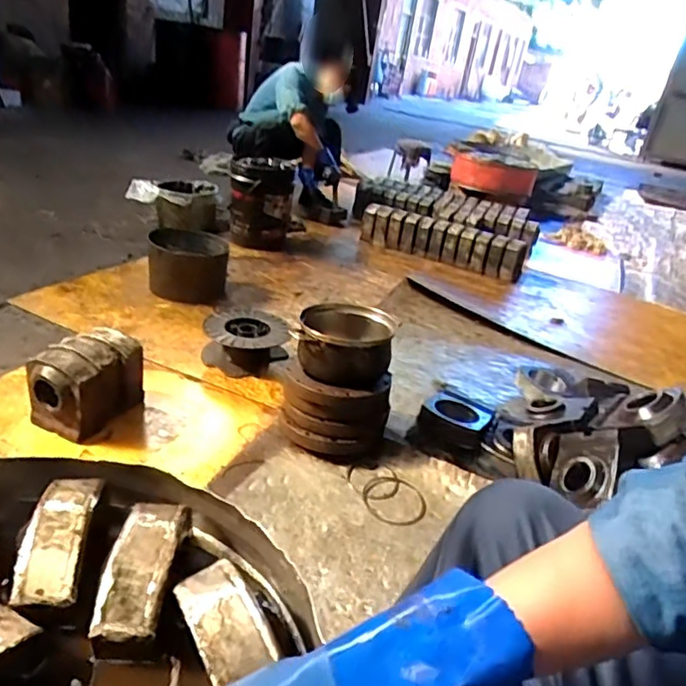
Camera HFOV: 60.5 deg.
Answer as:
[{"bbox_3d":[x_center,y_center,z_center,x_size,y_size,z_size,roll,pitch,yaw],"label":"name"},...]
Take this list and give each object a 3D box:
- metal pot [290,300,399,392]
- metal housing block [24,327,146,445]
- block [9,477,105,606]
[{"bbox_3d":[0.001,0.010,1.374,0.215,0.137,0.215,9,31,8],"label":"metal pot"},{"bbox_3d":[-0.602,0.086,1.383,0.163,0.162,0.220,16,31,17],"label":"metal housing block"},{"bbox_3d":[-0.297,0.198,0.615,0.059,0.034,0.150,4,27,-12],"label":"block"}]

